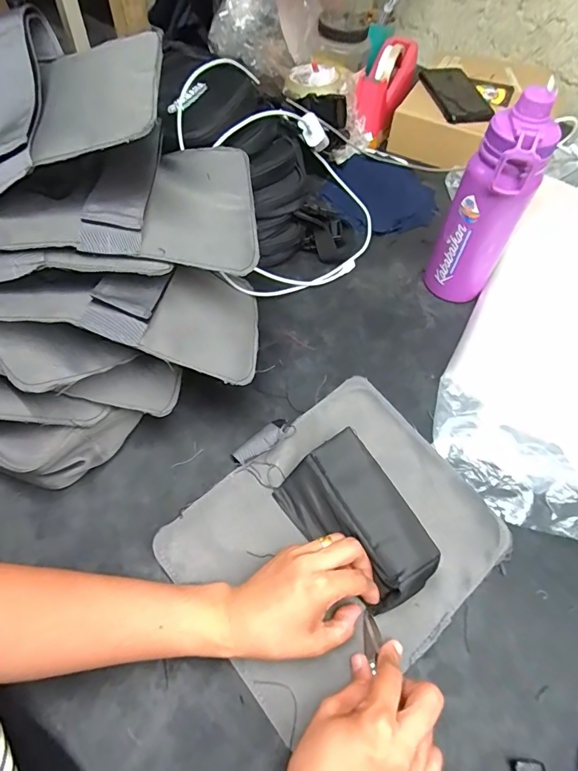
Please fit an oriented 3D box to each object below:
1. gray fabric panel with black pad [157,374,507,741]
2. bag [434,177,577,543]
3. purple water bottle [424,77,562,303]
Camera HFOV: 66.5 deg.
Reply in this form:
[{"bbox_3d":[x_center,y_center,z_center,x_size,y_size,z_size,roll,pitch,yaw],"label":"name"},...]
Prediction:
[{"bbox_3d":[0.043,0.123,0.388,0.261,0.054,0.225,-35,64,-22],"label":"gray fabric panel with black pad"},{"bbox_3d":[0.354,-0.076,0.544,0.225,0.036,0.550,25,60,14],"label":"bag"},{"bbox_3d":[0.223,-0.197,0.508,0.062,0.227,0.067,-22,60,-15],"label":"purple water bottle"}]

